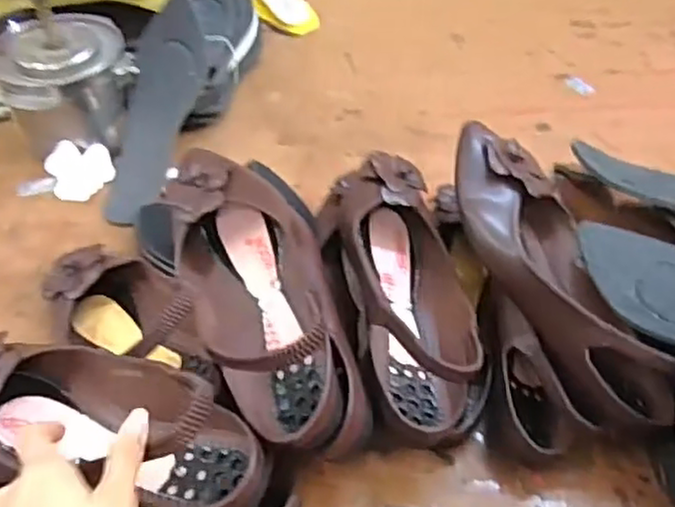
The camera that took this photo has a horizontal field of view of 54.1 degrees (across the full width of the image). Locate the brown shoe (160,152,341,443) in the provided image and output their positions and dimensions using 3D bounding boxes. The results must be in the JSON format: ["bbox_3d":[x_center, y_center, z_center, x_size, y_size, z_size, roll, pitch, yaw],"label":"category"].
[{"bbox_3d":[-0.059,0.016,0.480,0.103,0.074,0.258,-17,50,-13],"label":"brown shoe"}]

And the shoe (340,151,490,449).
[{"bbox_3d":[0.064,0.028,0.530,0.101,0.100,0.246,-5,48,-2],"label":"shoe"}]

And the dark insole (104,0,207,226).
[{"bbox_3d":[-0.195,-0.154,0.710,0.075,0.023,0.249,12,86,13],"label":"dark insole"}]

